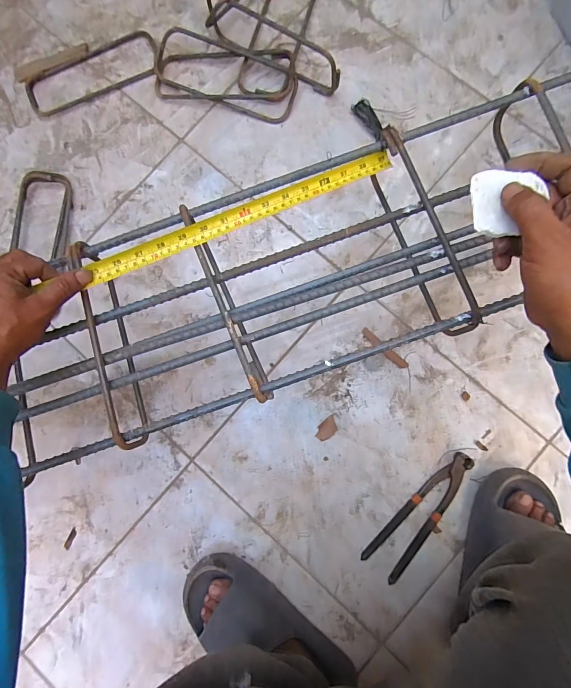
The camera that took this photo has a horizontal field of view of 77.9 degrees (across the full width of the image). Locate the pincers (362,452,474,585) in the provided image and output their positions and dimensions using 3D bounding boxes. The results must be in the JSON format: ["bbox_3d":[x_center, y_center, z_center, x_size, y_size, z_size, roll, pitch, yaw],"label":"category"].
[{"bbox_3d":[0.214,0.264,0.543,0.062,0.016,0.219,43,87,7],"label":"pincers"}]

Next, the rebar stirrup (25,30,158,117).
[{"bbox_3d":[-0.360,-0.507,0.654,0.253,0.019,0.106,-19,83,1],"label":"rebar stirrup"}]

